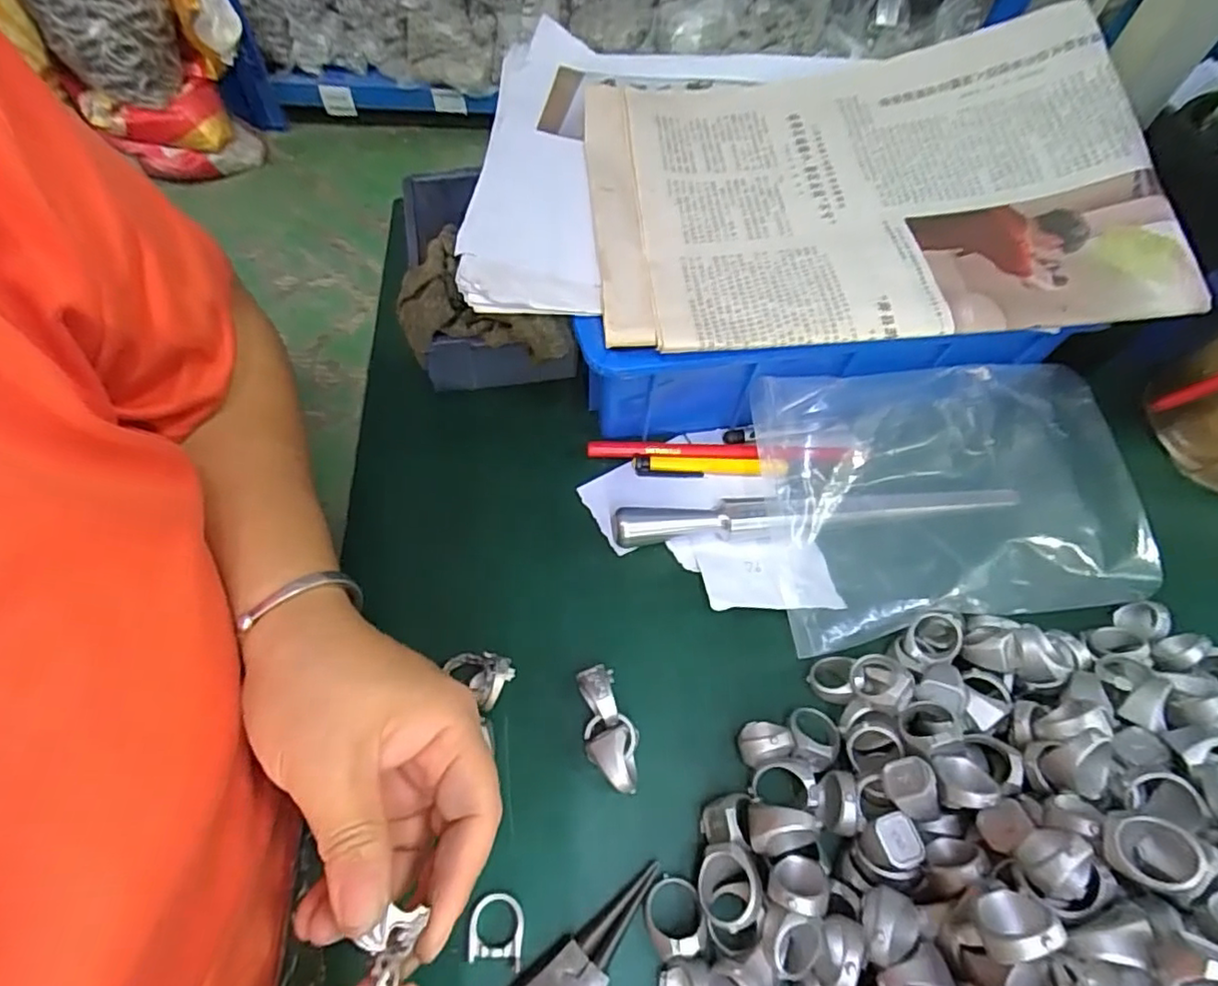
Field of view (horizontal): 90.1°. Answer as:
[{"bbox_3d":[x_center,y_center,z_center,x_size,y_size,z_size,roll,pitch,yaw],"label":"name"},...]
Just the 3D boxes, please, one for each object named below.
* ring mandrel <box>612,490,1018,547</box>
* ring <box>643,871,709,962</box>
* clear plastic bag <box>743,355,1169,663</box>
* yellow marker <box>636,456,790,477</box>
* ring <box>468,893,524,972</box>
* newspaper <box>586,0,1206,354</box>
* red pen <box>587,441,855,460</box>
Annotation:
[{"bbox_3d":[0.114,0.009,0.330,0.222,0.019,0.018,-6,61,-2],"label":"ring mandrel"},{"bbox_3d":[0.027,0.175,0.249,0.024,0.012,0.030,-7,32,6],"label":"ring"},{"bbox_3d":[0.185,-0.004,0.322,0.199,0.042,0.149,-5,61,-1],"label":"clear plastic bag"},{"bbox_3d":[0.059,-0.017,0.355,0.087,0.009,0.010,1,61,3],"label":"yellow marker"},{"bbox_3d":[-0.046,0.179,0.249,0.021,0.004,0.025,2,61,3],"label":"ring"},{"bbox_3d":[0.128,-0.167,0.311,0.274,0.037,0.199,-4,61,0],"label":"newspaper"},{"bbox_3d":[0.063,-0.026,0.357,0.150,0.007,0.012,-1,61,1],"label":"red pen"}]

